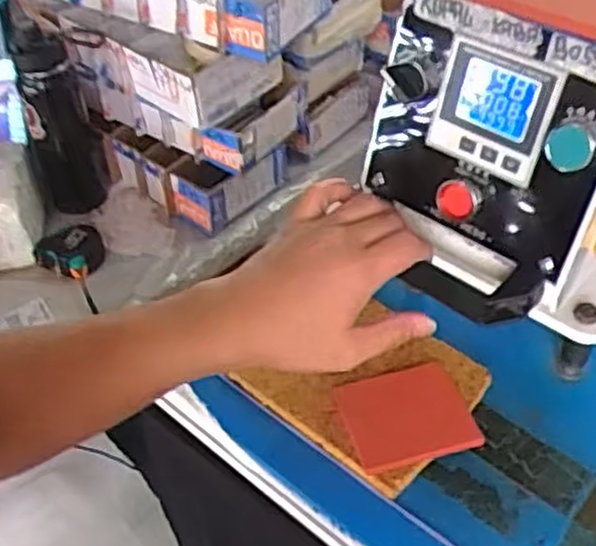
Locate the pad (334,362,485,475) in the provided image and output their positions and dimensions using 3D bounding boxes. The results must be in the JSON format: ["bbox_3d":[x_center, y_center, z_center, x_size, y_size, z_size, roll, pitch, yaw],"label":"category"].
[{"bbox_3d":[0.083,0.110,0.596,0.091,0.008,0.081,-15,44,-8],"label":"pad"}]

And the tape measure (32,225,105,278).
[{"bbox_3d":[-0.308,-0.032,1.041,0.084,0.038,0.070,7,46,9],"label":"tape measure"}]

